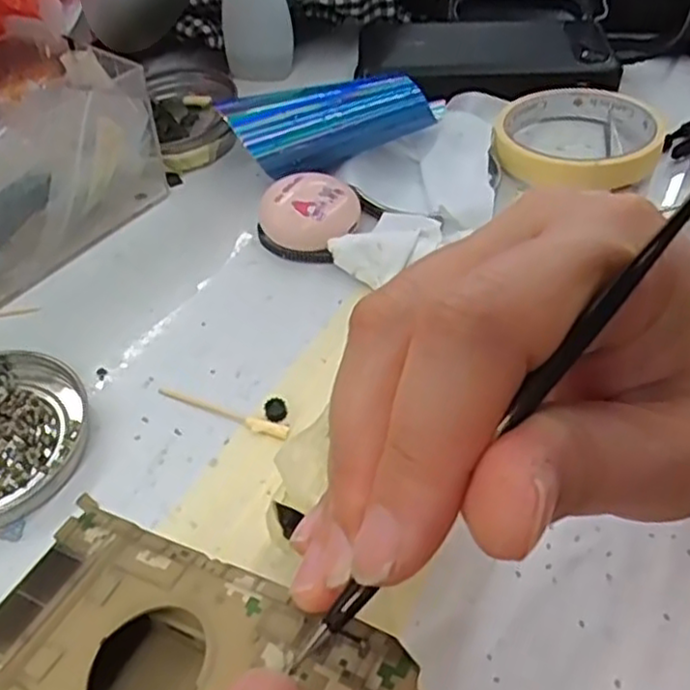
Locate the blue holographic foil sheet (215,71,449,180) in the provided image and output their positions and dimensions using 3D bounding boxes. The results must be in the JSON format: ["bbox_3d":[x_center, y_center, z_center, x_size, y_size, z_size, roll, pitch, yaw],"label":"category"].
[{"bbox_3d":[-0.007,-0.113,0.370,0.108,0.044,0.029,-3,49,-1],"label":"blue holographic foil sheet"}]

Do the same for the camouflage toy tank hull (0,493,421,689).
[{"bbox_3d":[-0.032,0.067,0.143,0.095,0.018,0.051,6,48,26],"label":"camouflage toy tank hull"}]

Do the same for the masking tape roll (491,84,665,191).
[{"bbox_3d":[0.127,-0.118,0.388,0.085,0.015,0.087,-1,49,1],"label":"masking tape roll"}]

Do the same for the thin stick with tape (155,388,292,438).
[{"bbox_3d":[-0.049,0.027,0.284,0.060,0.004,0.006,18,52,16],"label":"thin stick with tape"}]

